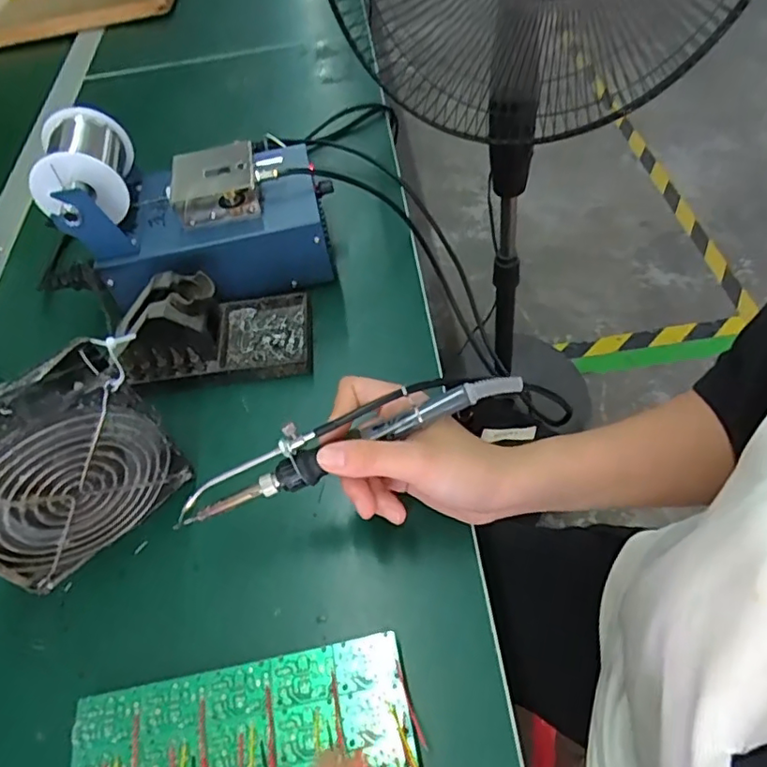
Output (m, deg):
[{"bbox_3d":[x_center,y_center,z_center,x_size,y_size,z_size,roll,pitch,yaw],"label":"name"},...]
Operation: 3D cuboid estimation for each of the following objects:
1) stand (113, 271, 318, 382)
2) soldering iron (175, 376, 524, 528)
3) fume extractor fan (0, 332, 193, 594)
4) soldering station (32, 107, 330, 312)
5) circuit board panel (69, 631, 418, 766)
[{"bbox_3d":[-0.129,-0.050,0.447,0.139,0.068,0.082,-5,53,2],"label":"stand"},{"bbox_3d":[-0.024,0.031,0.328,0.205,0.026,0.022,-24,54,2],"label":"soldering iron"},{"bbox_3d":[-0.188,0.052,0.349,0.126,0.122,0.045,-38,58,-20],"label":"fume extractor fan"},{"bbox_3d":[-0.150,-0.132,0.476,0.209,0.139,0.107,-5,53,3],"label":"soldering station"},{"bbox_3d":[-0.071,0.194,0.289,0.172,0.008,0.101,-10,53,-3],"label":"circuit board panel"}]

